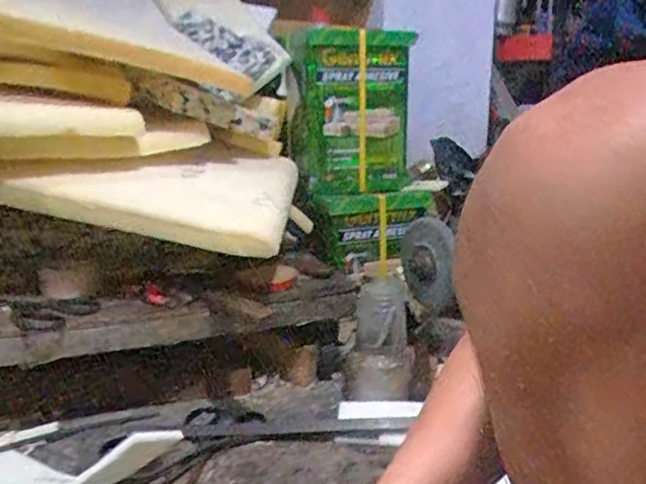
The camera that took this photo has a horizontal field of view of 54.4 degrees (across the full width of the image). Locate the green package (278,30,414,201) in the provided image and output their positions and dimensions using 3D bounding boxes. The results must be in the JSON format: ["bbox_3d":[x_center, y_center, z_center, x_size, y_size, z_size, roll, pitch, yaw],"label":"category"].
[{"bbox_3d":[0.060,-0.281,1.381,0.258,0.348,0.087,-4,2,-17],"label":"green package"}]

